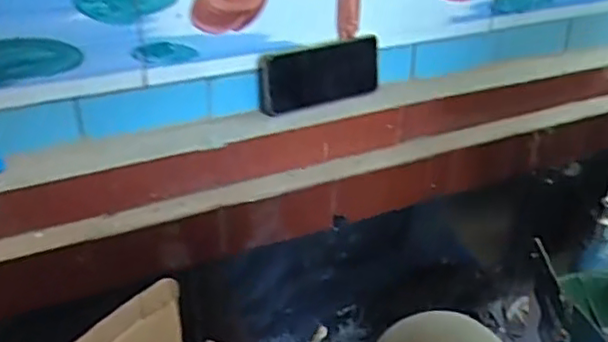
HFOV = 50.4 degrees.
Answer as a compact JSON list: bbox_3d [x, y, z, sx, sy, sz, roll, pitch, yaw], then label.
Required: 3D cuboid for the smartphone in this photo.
[{"bbox_3d":[0.023,-0.124,0.826,0.178,0.080,0.017,-15,35,-27],"label":"smartphone"}]

